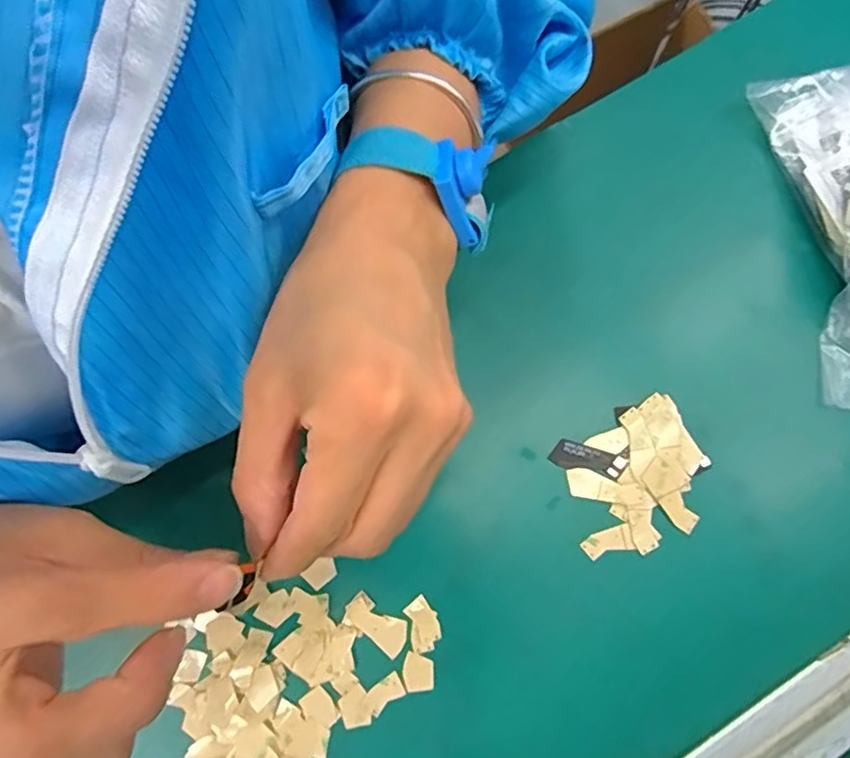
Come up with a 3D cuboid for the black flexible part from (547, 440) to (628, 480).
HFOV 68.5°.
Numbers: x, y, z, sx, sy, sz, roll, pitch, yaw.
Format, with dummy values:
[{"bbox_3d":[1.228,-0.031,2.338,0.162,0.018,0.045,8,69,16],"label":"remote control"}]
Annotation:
[{"bbox_3d":[0.083,0.040,0.314,0.037,0.004,0.014,11,77,3],"label":"black flexible part"}]

